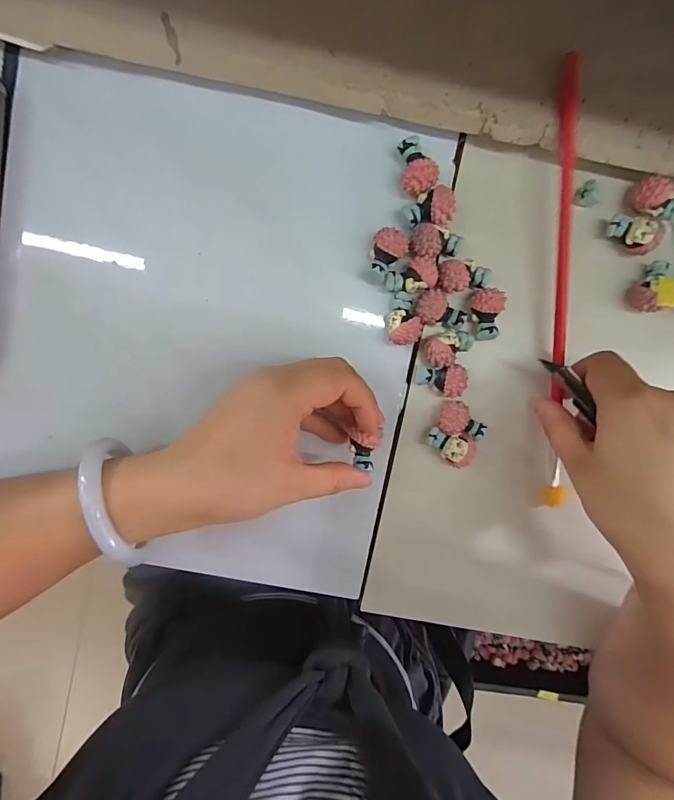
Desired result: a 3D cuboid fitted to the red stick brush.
[{"bbox_3d":[0.127,-0.054,0.230,0.015,0.014,0.245,-5,99,0],"label":"red stick brush"}]

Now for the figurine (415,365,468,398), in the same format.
[{"bbox_3d":[0.061,-0.014,0.240,0.029,0.016,0.018,15,96,-3],"label":"figurine"}]

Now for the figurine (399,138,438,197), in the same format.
[{"bbox_3d":[0.045,-0.129,0.223,0.019,0.015,0.029,-6,97,0],"label":"figurine"}]

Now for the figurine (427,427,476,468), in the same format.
[{"bbox_3d":[0.069,0.027,0.244,0.029,0.018,0.020,40,95,-5],"label":"figurine"}]

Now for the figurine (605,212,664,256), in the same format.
[{"bbox_3d":[0.170,-0.096,0.233,0.027,0.017,0.016,36,95,-5],"label":"figurine"}]

